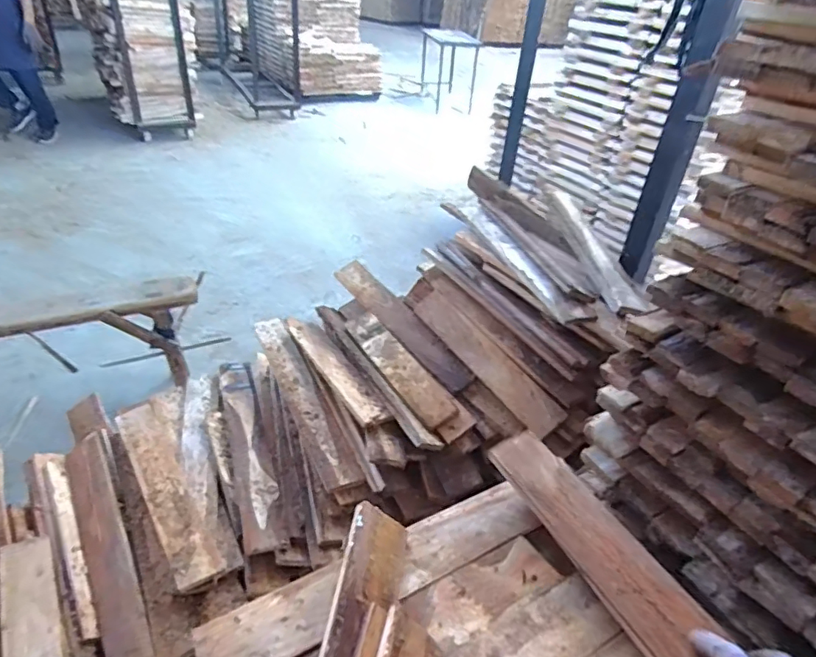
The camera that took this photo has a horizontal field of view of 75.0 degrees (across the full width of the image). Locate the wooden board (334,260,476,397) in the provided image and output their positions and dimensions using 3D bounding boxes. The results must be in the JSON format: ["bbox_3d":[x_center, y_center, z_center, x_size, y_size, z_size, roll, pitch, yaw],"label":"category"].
[{"bbox_3d":[-0.021,-0.021,1.220,0.073,0.019,0.468,-39,54,-10],"label":"wooden board"}]

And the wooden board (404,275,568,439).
[{"bbox_3d":[0.138,0.042,1.117,0.070,0.023,0.465,-47,55,6],"label":"wooden board"}]

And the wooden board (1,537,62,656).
[{"bbox_3d":[-0.589,0.450,0.829,0.067,0.010,0.300,-17,41,-28],"label":"wooden board"}]

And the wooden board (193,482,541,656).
[{"bbox_3d":[-0.024,0.270,0.596,0.397,0.016,0.074,-16,40,-27],"label":"wooden board"}]

